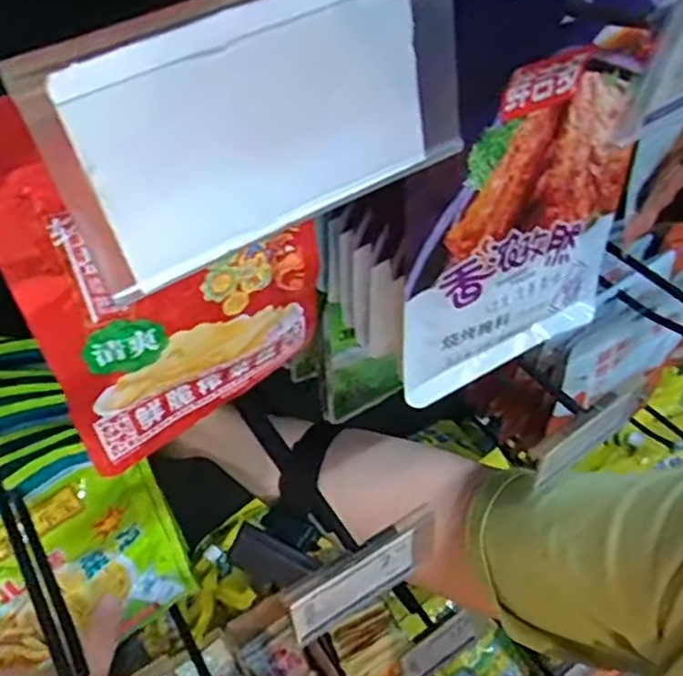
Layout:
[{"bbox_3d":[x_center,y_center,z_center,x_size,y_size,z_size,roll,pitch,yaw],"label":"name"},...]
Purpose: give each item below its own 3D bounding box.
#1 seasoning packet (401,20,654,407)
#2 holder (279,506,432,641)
[{"bbox_3d":[0.081,-0.048,0.291,0.123,0.147,0.025,-23,53,-18],"label":"seasoning packet"},{"bbox_3d":[0.009,0.111,0.309,0.071,0.034,0.014,-28,54,-21],"label":"holder"}]

